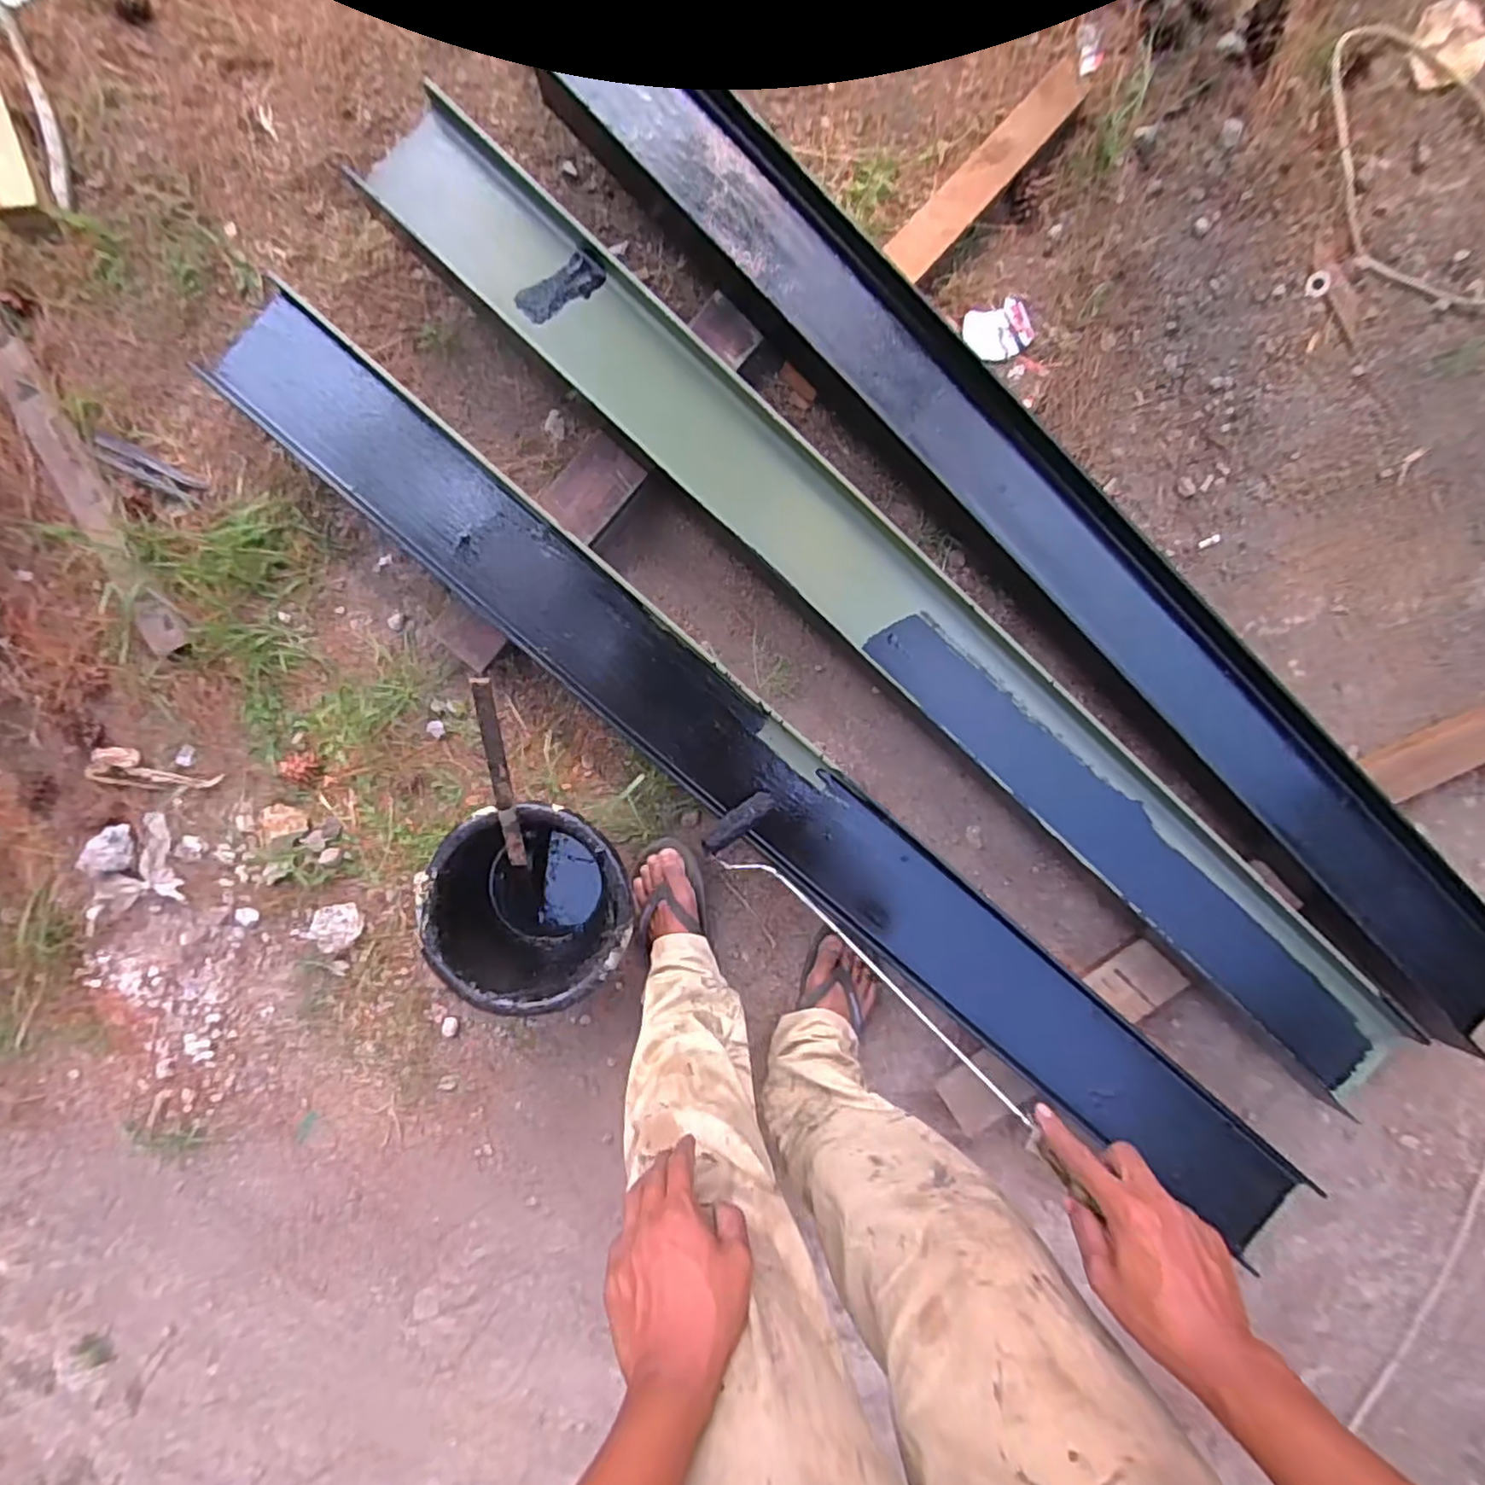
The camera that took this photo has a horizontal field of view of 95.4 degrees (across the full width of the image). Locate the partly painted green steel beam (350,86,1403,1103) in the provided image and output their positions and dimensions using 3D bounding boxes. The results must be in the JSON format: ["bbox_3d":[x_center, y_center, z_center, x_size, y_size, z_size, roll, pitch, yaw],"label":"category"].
[{"bbox_3d":[0.216,-0.146,0.924,1.799,0.123,0.176,44,90,-4],"label":"partly painted green steel beam"}]

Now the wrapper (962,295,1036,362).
[{"bbox_3d":[0.375,-0.599,0.981,0.098,0.012,0.081,-22,93,-2],"label":"wrapper"}]

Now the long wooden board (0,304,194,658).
[{"bbox_3d":[-1.060,-0.679,0.861,0.062,0.034,1.250,-29,96,-2],"label":"long wooden board"}]

